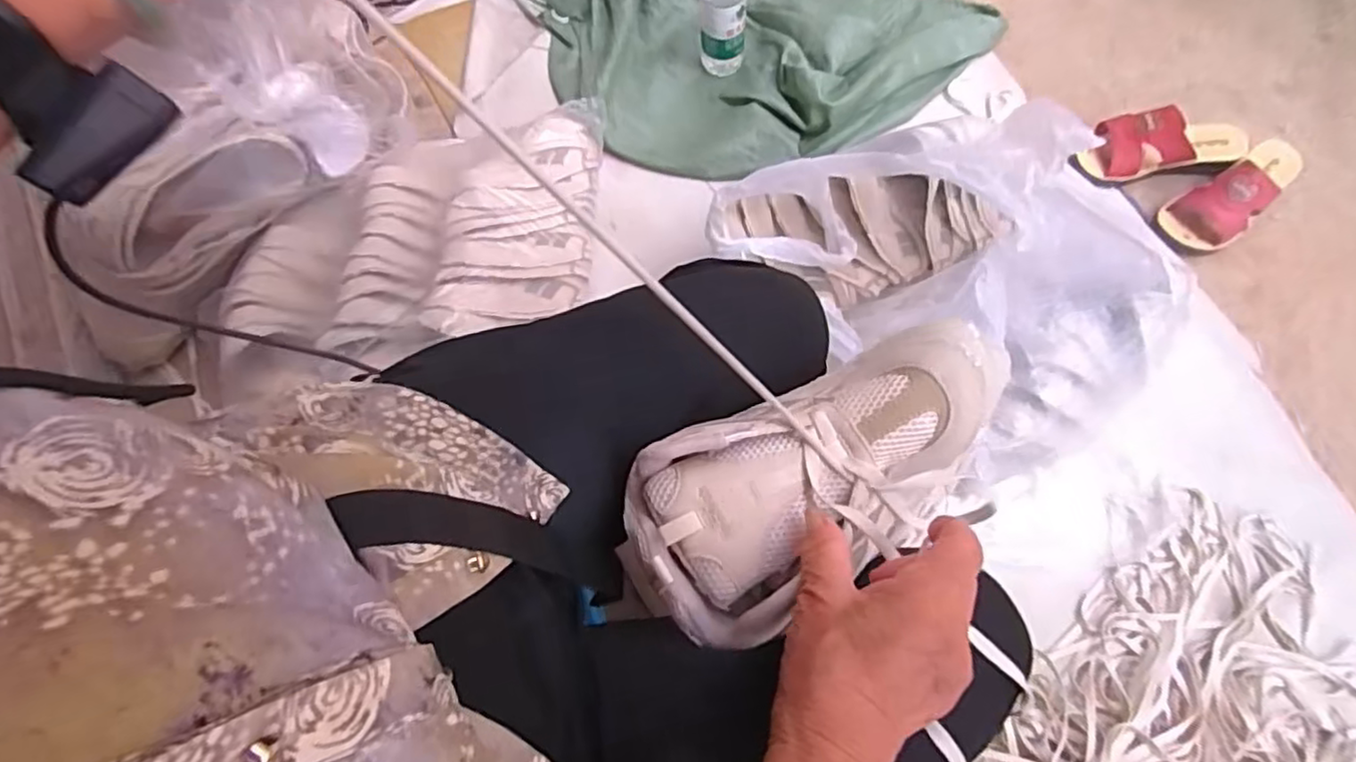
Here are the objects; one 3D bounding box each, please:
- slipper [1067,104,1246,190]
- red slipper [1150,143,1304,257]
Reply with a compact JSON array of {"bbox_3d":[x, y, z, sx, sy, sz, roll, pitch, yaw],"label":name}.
[{"bbox_3d":[0.661,-0.320,0.923,0.226,0.064,0.078,-11,71,-2],"label":"slipper"},{"bbox_3d":[0.747,-0.251,0.895,0.215,0.075,0.087,-32,73,-9],"label":"red slipper"}]

